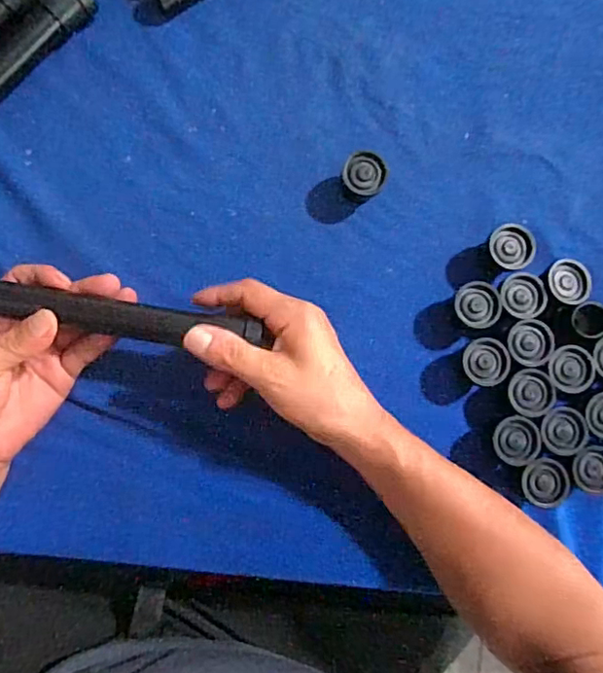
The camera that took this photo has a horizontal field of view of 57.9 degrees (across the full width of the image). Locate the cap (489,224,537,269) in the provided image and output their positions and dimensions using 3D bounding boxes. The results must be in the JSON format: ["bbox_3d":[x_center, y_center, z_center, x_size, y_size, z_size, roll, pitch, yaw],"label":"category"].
[{"bbox_3d":[0.163,-0.069,0.435,0.032,0.033,0.035,0,85,-4],"label":"cap"}]

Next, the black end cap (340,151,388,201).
[{"bbox_3d":[0.049,-0.127,0.437,0.035,0.033,0.034,0,85,-4],"label":"black end cap"}]

